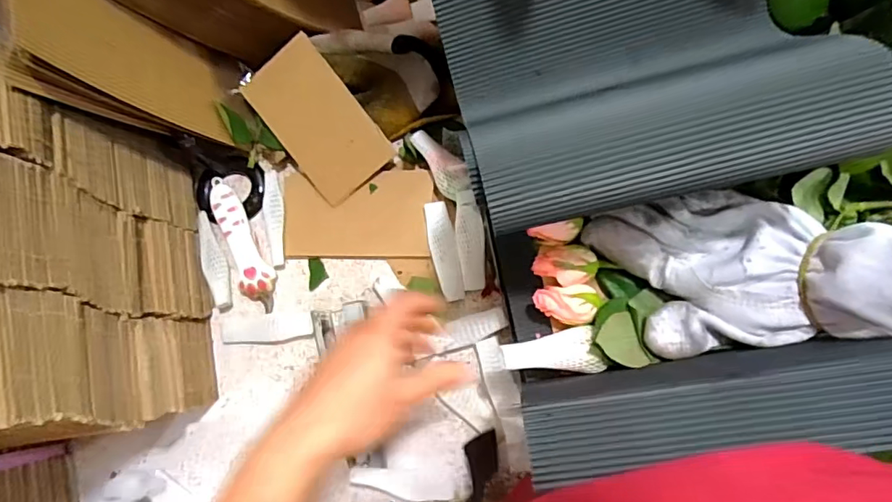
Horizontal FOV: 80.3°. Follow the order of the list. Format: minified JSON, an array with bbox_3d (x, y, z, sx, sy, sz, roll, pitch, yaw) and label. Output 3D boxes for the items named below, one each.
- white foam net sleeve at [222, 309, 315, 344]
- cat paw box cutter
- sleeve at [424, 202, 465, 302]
[{"bbox_3d":[-0.160,0.069,0.477,0.080,0.004,0.026,-7,82,5],"label":"white foam net sleeve"},{"bbox_3d":[-0.188,-0.007,0.487,0.031,0.016,0.126,-21,81,3],"label":"cat paw box cutter"},{"bbox_3d":[-0.001,0.001,0.465,0.023,0.015,0.086,-11,81,4],"label":"sleeve"}]

